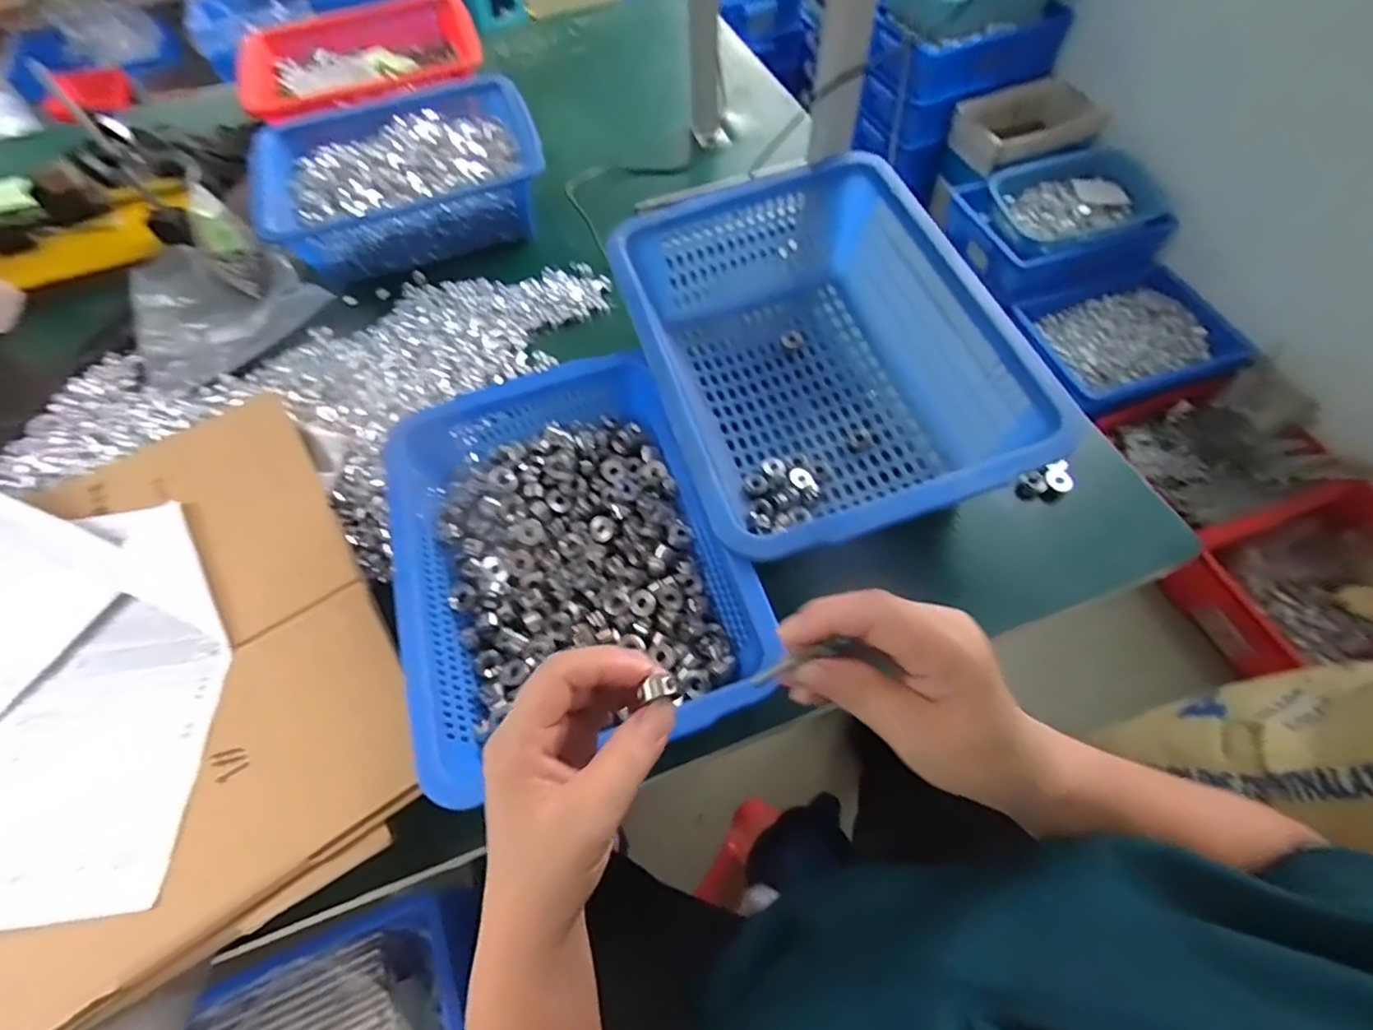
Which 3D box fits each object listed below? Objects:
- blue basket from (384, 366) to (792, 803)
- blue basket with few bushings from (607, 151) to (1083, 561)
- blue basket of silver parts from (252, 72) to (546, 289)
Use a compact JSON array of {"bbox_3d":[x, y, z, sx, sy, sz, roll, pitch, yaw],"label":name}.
[{"bbox_3d":[-0.092,0.030,0.464,0.227,0.089,0.308,-20,62,-8],"label":"blue basket"},{"bbox_3d":[0.103,-0.131,0.530,0.264,0.131,0.366,-17,61,-6],"label":"blue basket with few bushings"},{"bbox_3d":[-0.341,-0.423,0.738,0.308,0.094,0.265,-19,62,-8],"label":"blue basket of silver parts"}]

